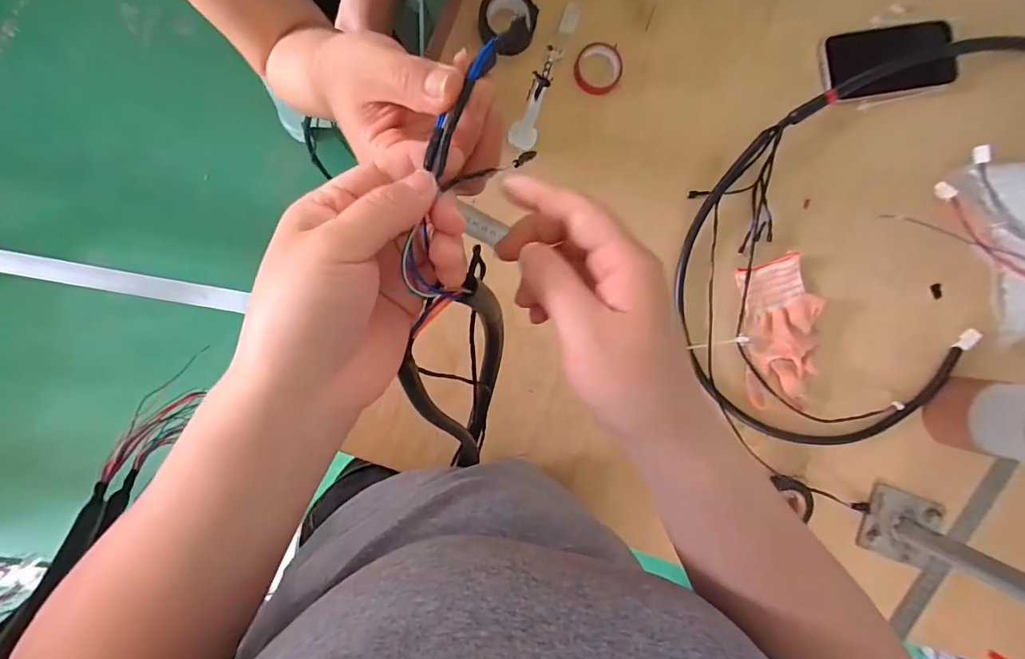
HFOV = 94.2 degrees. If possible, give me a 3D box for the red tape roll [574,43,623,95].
[{"bbox_3d":[0.090,-0.272,0.497,0.054,0.018,0.048,-34,95,-5],"label":"red tape roll"}]

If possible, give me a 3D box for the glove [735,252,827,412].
[{"bbox_3d":[0.294,0.005,0.519,0.078,0.019,0.158,-5,92,-7],"label":"glove"}]

